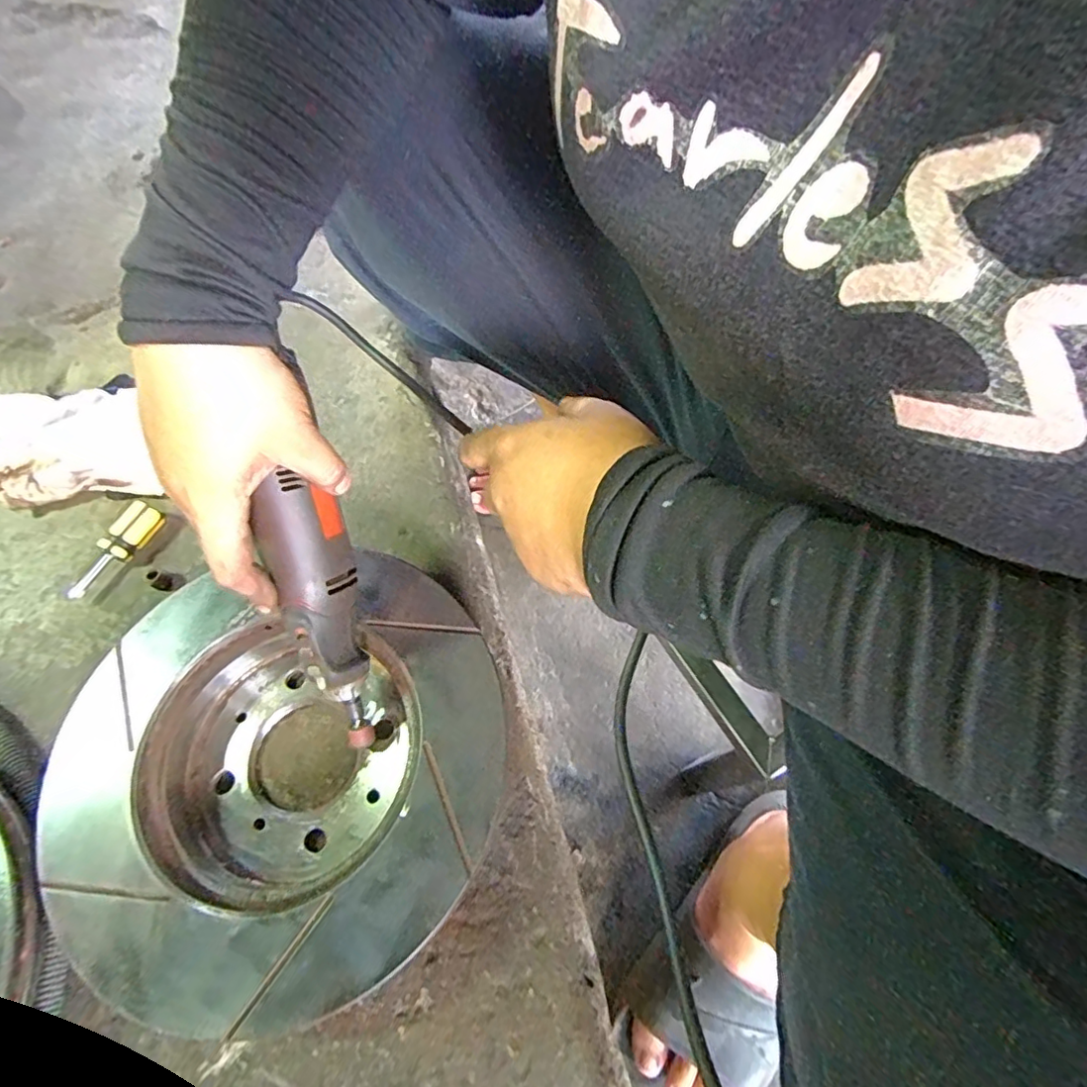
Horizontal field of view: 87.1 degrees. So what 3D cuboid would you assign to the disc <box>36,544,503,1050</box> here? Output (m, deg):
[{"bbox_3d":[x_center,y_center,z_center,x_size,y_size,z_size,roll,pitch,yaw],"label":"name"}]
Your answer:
[{"bbox_3d":[-0.147,0.133,0.337,0.241,0.048,0.233,-1,64,2],"label":"disc"}]

